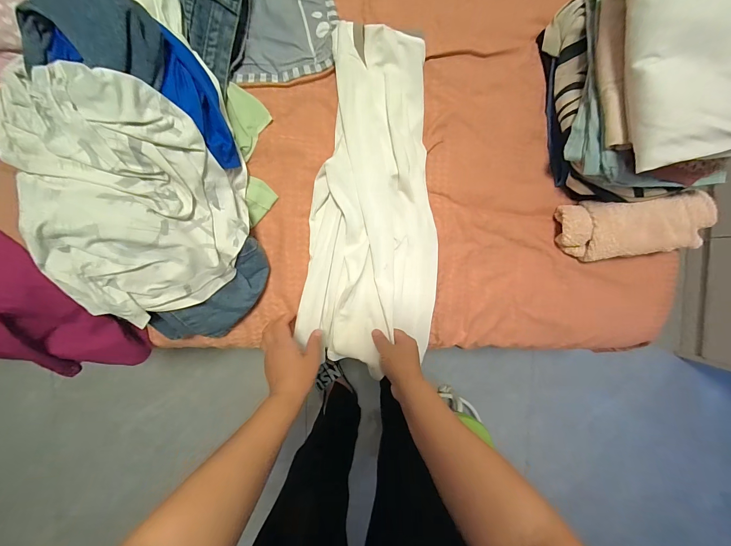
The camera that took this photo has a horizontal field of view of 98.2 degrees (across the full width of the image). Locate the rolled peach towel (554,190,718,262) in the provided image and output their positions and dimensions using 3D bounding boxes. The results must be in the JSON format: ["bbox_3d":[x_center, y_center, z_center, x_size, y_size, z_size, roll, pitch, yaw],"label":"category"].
[{"bbox_3d":[0.468,-0.083,0.556,0.243,0.061,0.102,-7,94,-5],"label":"rolled peach towel"}]

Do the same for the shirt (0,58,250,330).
[{"bbox_3d":[-0.297,-0.097,0.405,0.236,0.130,0.307,-15,95,-4],"label":"shirt"}]

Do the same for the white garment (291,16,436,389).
[{"bbox_3d":[0.019,-0.112,0.538,0.224,0.046,0.554,4,95,-6],"label":"white garment"}]

